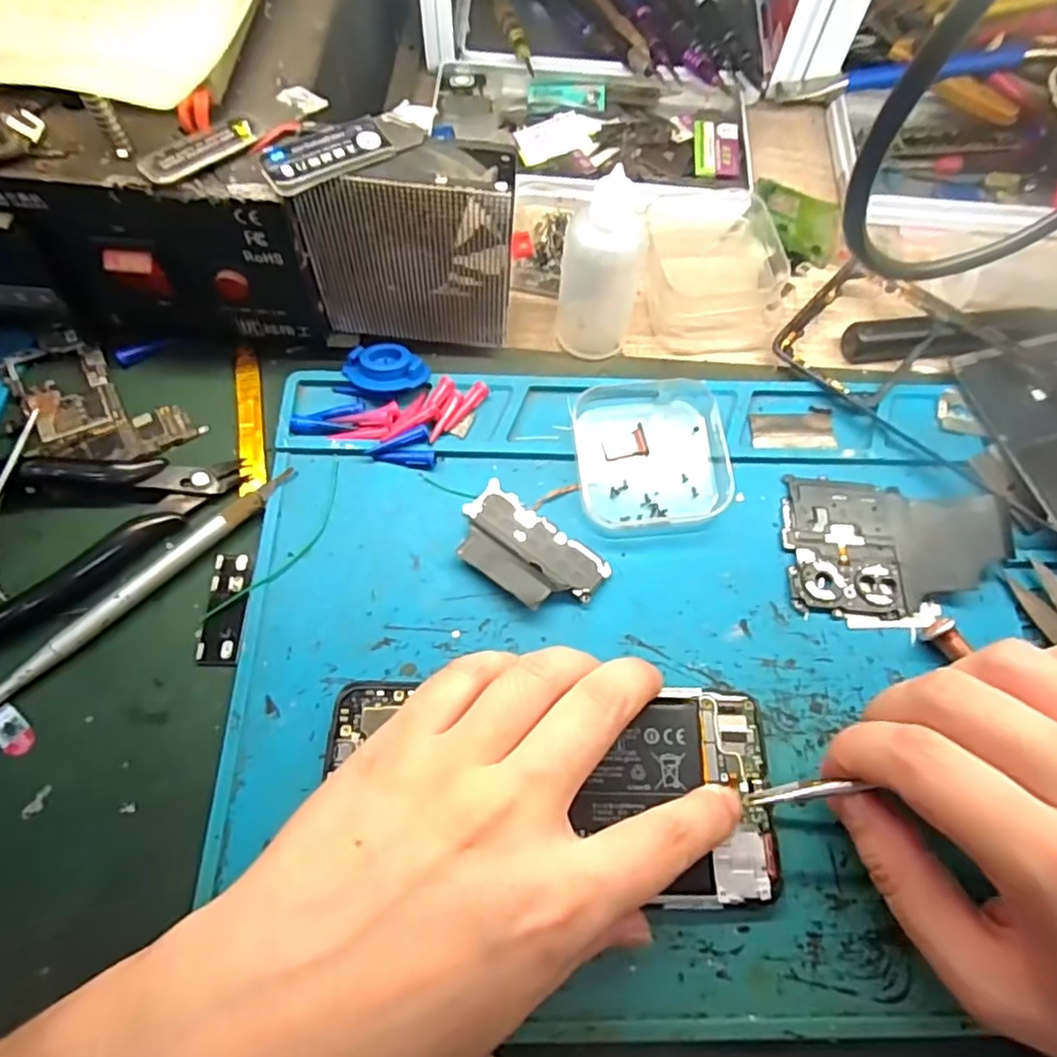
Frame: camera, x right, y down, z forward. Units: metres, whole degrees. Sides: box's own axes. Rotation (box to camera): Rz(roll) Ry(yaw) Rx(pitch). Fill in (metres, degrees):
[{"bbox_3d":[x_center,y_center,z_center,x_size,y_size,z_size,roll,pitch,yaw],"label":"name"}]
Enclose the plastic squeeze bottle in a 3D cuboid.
[{"bbox_3d":[0.031,-0.111,0.279,0.032,0.071,0.033,12,68,3],"label":"plastic squeeze bottle"}]

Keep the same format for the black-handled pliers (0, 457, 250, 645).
[{"bbox_3d":[-0.171,-0.004,0.250,0.110,0.022,0.070,-18,70,-9],"label":"black-handled pliers"}]

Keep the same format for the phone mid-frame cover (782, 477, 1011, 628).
[{"bbox_3d":[0.150,0.007,0.264,0.084,0.012,0.063,3,68,-1],"label":"phone mid-frame cover"}]

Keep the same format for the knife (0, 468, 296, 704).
[{"bbox_3d":[-0.150,0.022,0.249,0.010,0.008,0.141,43,73,14],"label":"knife"}]

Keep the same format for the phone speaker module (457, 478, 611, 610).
[{"bbox_3d":[-0.001,0.010,0.260,0.061,0.008,0.035,37,72,12],"label":"phone speaker module"}]

